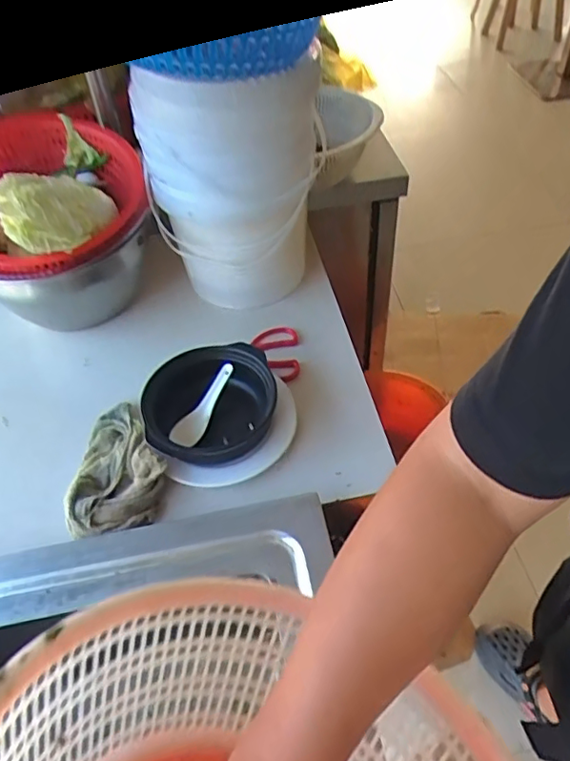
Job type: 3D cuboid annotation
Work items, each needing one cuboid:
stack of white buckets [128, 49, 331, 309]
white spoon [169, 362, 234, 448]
[{"bbox_3d":[-0.066,-0.276,0.817,0.217,0.322,0.217,-32,54,-21],"label":"stack of white buckets"},{"bbox_3d":[-0.100,0.033,0.728,0.031,0.026,0.121,23,67,23],"label":"white spoon"}]

